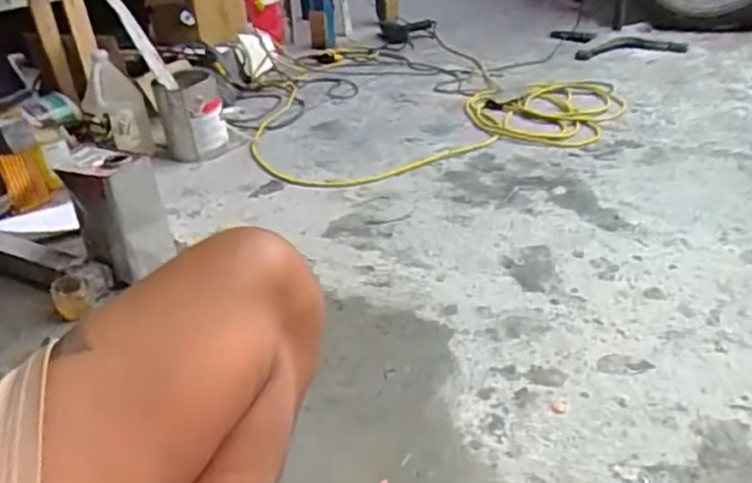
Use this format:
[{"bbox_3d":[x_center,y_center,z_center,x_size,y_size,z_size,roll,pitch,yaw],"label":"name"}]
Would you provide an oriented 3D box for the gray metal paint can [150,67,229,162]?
[{"bbox_3d":[-0.496,-0.344,1.757,0.164,0.197,0.189,-12,31,-14],"label":"gray metal paint can"}]

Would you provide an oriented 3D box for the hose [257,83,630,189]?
[{"bbox_3d":[0.151,-0.383,1.942,1.059,0.043,0.809,-13,31,-15],"label":"hose"}]

